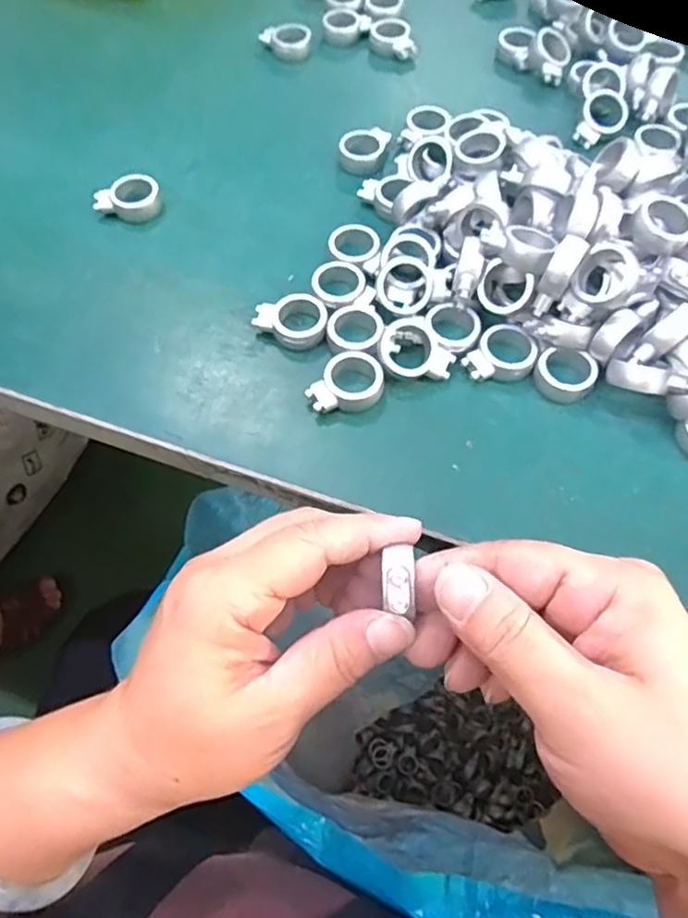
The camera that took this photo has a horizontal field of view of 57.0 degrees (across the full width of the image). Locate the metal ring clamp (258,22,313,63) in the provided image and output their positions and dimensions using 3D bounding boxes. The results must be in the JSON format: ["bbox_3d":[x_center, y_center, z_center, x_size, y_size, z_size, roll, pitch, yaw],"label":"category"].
[{"bbox_3d":[-0.037,-0.269,0.409,0.033,0.008,0.030,-6,62,-2],"label":"metal ring clamp"}]

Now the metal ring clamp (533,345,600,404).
[{"bbox_3d":[0.097,-0.037,0.278,0.026,0.010,0.023,26,65,14],"label":"metal ring clamp"}]

